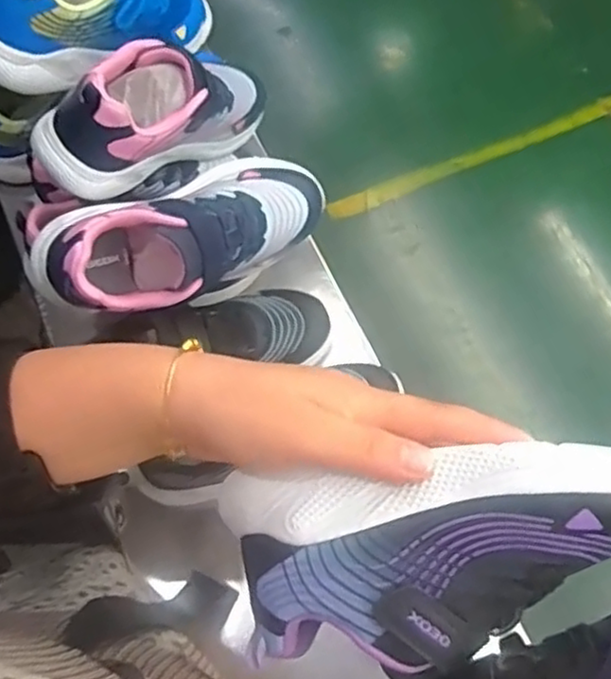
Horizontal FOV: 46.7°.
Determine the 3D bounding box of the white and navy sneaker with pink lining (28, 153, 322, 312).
[{"bbox_3d":[-0.090,-0.081,0.577,0.246,0.113,0.109,-20,69,-22],"label":"white and navy sneaker with pink lining"}]

